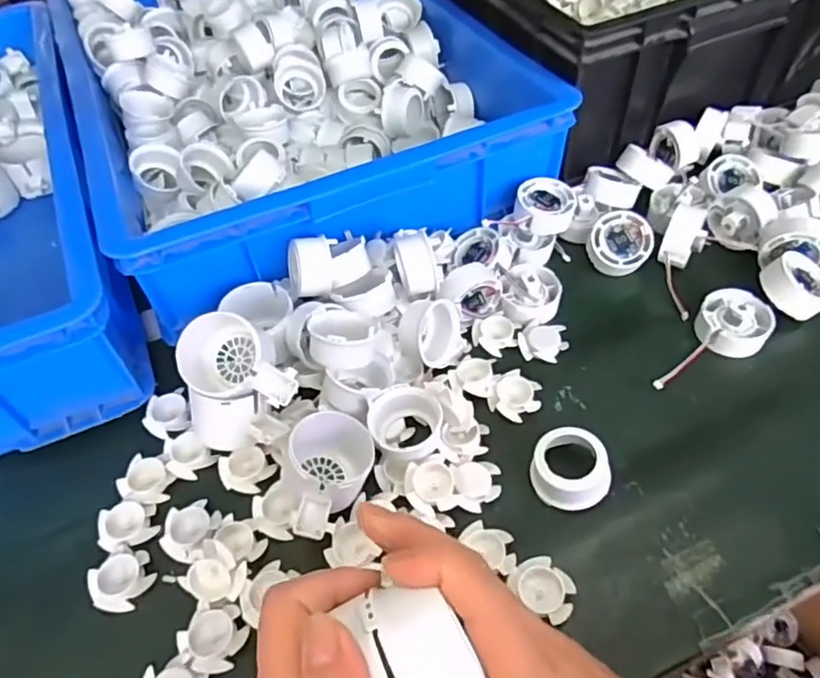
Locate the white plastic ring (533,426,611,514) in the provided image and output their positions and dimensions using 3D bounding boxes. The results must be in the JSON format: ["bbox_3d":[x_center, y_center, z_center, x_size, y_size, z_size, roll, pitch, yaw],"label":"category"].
[{"bbox_3d":[0.112,0.092,0.425,0.048,0.033,0.052,-2,51,2],"label":"white plastic ring"}]

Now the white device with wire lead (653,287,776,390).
[{"bbox_3d":[0.254,0.003,0.492,0.056,0.022,0.114,29,59,24],"label":"white device with wire lead"}]

